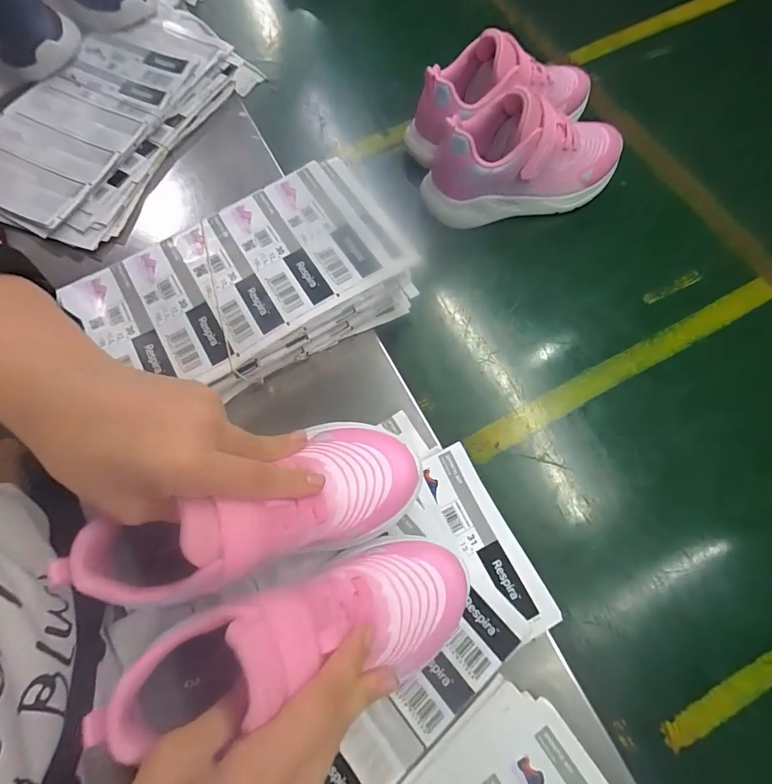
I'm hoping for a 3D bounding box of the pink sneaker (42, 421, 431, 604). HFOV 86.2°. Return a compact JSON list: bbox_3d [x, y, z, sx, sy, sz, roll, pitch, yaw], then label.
[{"bbox_3d":[-0.073,0.071,0.255,0.198,0.086,0.075,-15,71,-23],"label":"pink sneaker"}]

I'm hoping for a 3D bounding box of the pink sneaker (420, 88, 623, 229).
[{"bbox_3d":[0.140,-0.232,0.401,0.207,0.092,0.081,-10,72,-3],"label":"pink sneaker"}]

